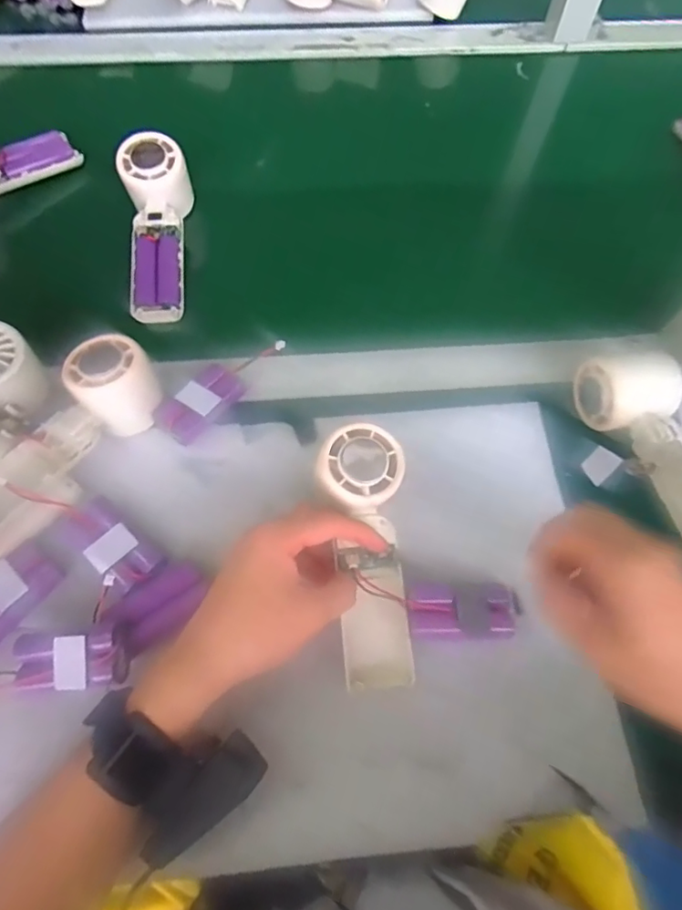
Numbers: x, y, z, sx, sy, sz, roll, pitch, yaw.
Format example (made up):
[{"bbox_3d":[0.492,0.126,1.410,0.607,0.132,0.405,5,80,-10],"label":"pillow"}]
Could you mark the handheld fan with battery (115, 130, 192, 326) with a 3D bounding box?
[{"bbox_3d":[-0.162,-0.196,0.476,0.051,0.042,0.164,-3,83,-1],"label":"handheld fan with battery"}]

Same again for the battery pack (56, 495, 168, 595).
[{"bbox_3d":[-0.155,0.058,0.357,0.073,0.013,0.033,37,73,13],"label":"battery pack"}]

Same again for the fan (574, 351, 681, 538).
[{"bbox_3d":[0.239,-0.002,0.392,0.060,0.055,0.170,-25,71,-9],"label":"fan"}]

